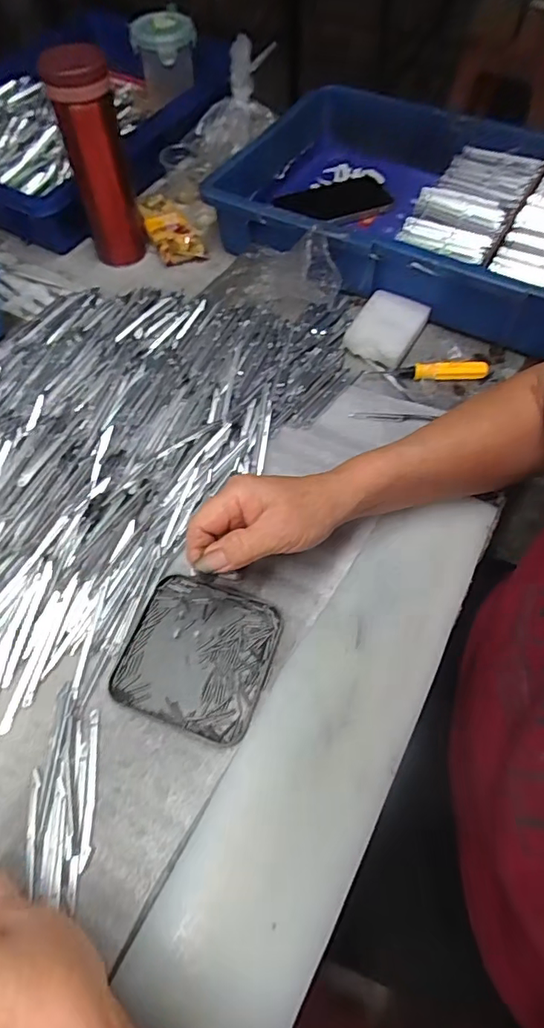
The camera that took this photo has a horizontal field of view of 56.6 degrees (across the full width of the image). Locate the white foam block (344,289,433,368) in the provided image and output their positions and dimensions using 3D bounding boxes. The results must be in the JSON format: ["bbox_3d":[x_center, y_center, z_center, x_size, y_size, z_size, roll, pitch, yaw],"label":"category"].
[{"bbox_3d":[0.116,-0.189,0.516,0.064,0.027,0.076,32,66,12],"label":"white foam block"}]

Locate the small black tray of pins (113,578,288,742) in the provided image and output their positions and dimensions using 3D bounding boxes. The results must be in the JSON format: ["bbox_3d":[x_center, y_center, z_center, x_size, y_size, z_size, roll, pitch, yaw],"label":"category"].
[{"bbox_3d":[-0.052,0.100,0.363,0.100,0.013,0.100,18,62,11],"label":"small black tray of pins"}]

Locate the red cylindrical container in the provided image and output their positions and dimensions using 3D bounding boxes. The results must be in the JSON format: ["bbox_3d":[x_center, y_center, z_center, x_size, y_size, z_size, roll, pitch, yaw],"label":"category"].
[{"bbox_3d":[-0.180,-0.365,0.529,0.059,0.191,0.062,-1,60,1],"label":"red cylindrical container"}]

